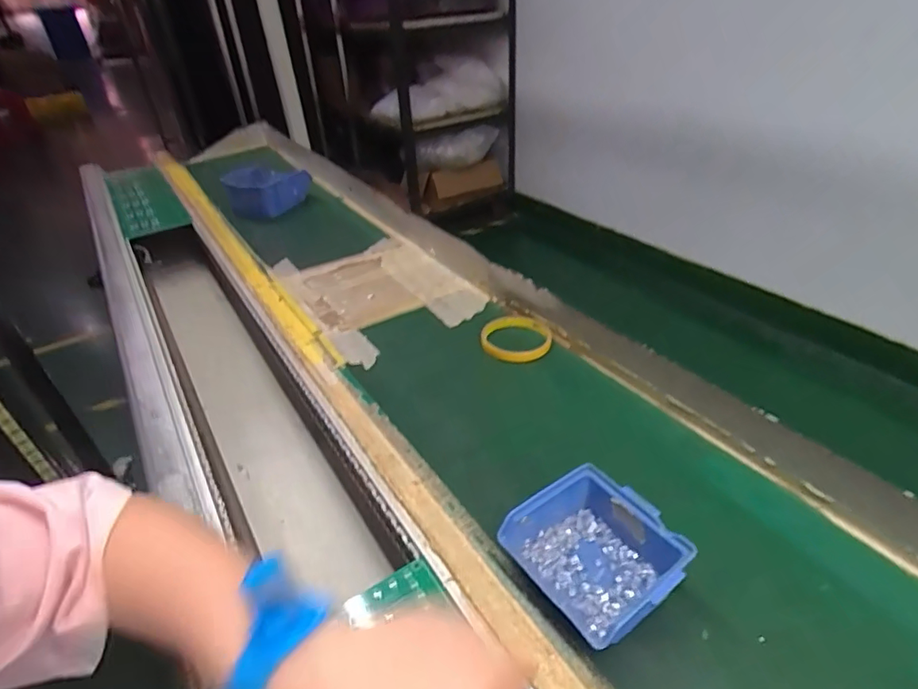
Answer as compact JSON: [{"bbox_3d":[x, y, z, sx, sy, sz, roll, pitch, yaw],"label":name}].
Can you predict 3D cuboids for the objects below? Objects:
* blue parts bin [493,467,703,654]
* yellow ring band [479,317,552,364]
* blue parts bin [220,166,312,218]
[{"bbox_3d":[0.095,0.153,0.375,0.100,0.048,0.101,-24,39,-26],"label":"blue parts bin"},{"bbox_3d":[0.071,-0.011,0.653,0.086,0.010,0.091,0,35,6],"label":"yellow ring band"},{"bbox_3d":[-0.432,-0.346,1.163,0.177,0.066,0.143,22,43,30],"label":"blue parts bin"}]

